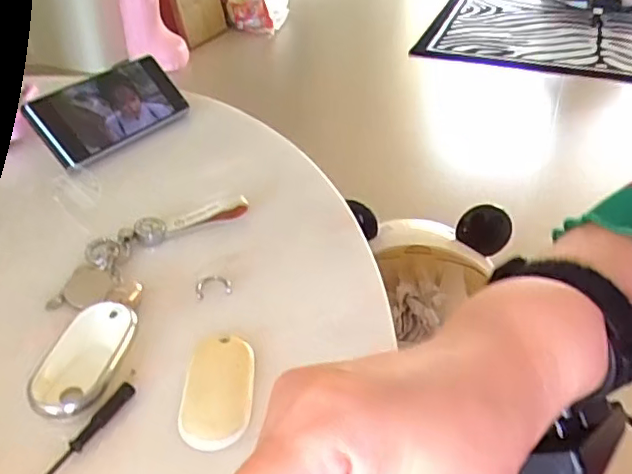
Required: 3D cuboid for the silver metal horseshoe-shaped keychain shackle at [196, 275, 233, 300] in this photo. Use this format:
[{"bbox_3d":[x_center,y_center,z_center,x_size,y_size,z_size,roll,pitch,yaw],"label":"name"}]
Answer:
[{"bbox_3d":[-0.072,0.033,0.406,0.025,0.004,0.023,-6,37,-13],"label":"silver metal horseshoe-shaped keychain shackle"}]

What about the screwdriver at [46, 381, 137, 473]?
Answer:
[{"bbox_3d":[-0.127,0.109,0.300,0.009,0.007,0.088,20,39,21],"label":"screwdriver"}]

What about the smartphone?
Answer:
[{"bbox_3d":[-0.204,-0.132,0.585,0.077,0.015,0.159,52,47,-8],"label":"smartphone"}]

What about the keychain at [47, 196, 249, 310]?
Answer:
[{"bbox_3d":[-0.128,0.004,0.440,0.075,0.016,0.156,19,38,20],"label":"keychain"}]

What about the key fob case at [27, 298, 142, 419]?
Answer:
[{"bbox_3d":[-0.140,0.072,0.343,0.046,0.014,0.081,5,36,2],"label":"key fob case"}]

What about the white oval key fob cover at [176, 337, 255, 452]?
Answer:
[{"bbox_3d":[-0.056,0.087,0.334,0.039,0.004,0.077,2,36,-2],"label":"white oval key fob cover"}]

